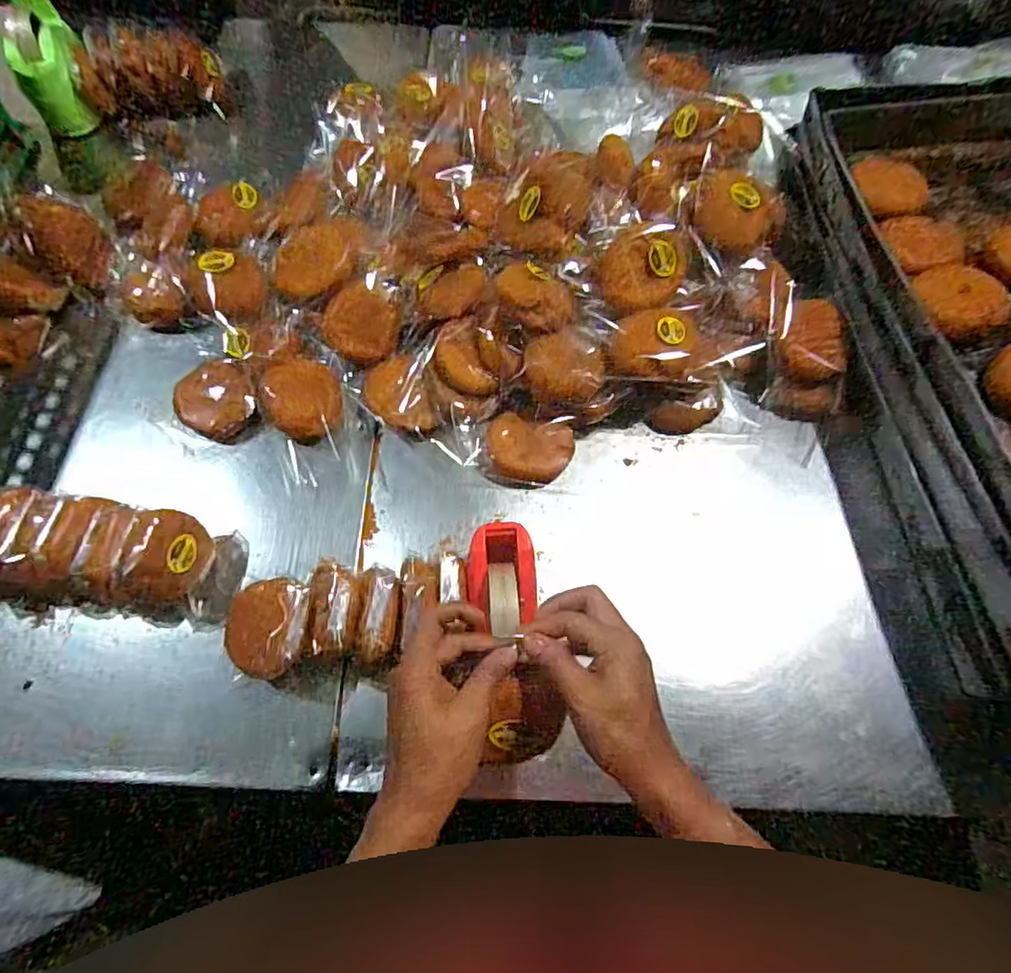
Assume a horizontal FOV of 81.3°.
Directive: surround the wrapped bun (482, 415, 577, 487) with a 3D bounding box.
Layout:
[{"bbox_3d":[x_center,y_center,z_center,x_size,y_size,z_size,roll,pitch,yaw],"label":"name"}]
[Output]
[{"bbox_3d":[0.027,-0.040,0.693,0.106,0.041,0.072,6,66,1],"label":"wrapped bun"}]

